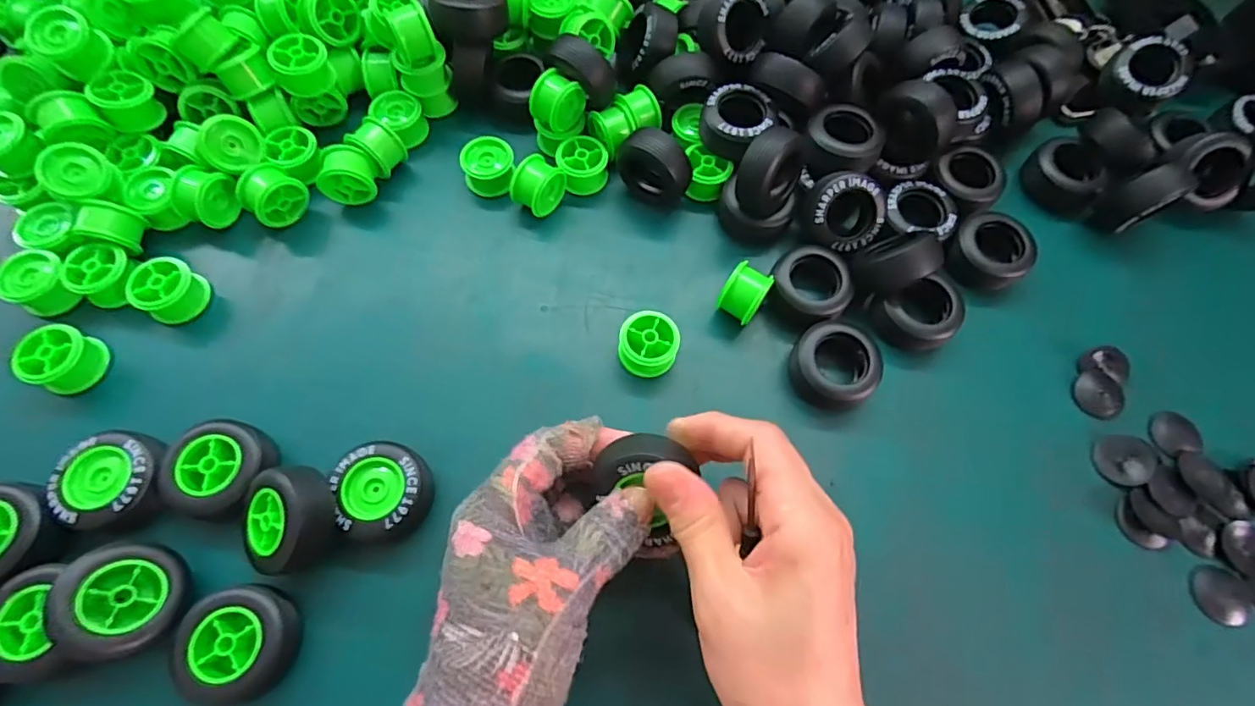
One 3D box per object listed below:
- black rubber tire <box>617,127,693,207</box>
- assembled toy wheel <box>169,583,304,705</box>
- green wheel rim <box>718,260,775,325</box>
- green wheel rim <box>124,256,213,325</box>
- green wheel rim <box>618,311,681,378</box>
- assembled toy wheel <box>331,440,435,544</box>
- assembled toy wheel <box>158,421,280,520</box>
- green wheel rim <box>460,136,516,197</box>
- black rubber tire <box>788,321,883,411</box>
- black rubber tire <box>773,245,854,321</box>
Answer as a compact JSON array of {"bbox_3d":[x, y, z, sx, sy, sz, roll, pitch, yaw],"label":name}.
[{"bbox_3d":[0.018,-0.118,0.368,0.046,0.044,0.024,34,71,12],"label":"black rubber tire"},{"bbox_3d":[-0.183,0.138,0.267,0.043,0.028,0.051,3,68,0],"label":"assembled toy wheel"},{"bbox_3d":[0.069,-0.033,0.342,0.024,0.035,0.028,29,70,10],"label":"green wheel rim"},{"bbox_3d":[-0.271,-0.036,0.337,0.029,0.031,0.034,30,70,10],"label":"green wheel rim"},{"bbox_3d":[0.013,-0.004,0.333,0.033,0.026,0.034,0,68,-1],"label":"green wheel rim"},{"bbox_3d":[-0.123,0.071,0.296,0.045,0.026,0.048,0,68,-1],"label":"assembled toy wheel"},{"bbox_3d":[-0.213,0.062,0.300,0.046,0.033,0.047,0,68,-1],"label":"assembled toy wheel"},{"bbox_3d":[-0.092,-0.124,0.378,0.033,0.027,0.029,-18,71,-7],"label":"green wheel rim"},{"bbox_3d":[0.121,0.006,0.333,0.050,0.024,0.049,0,68,-1],"label":"black rubber tire"},{"bbox_3d":[0.114,-0.041,0.351,0.047,0.025,0.044,0,68,-1],"label":"black rubber tire"}]

